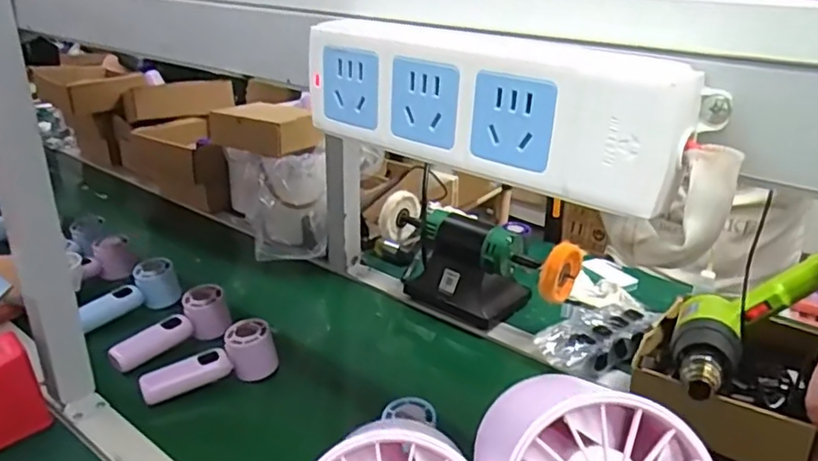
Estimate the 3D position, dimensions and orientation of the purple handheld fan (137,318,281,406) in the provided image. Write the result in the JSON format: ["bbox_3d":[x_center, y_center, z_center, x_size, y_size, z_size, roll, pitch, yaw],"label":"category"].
[{"bbox_3d":[-0.237,0.161,0.732,0.156,0.061,0.047,-20,30,-20],"label":"purple handheld fan"}]

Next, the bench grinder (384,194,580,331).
[{"bbox_3d":[0.088,0.045,0.886,0.304,0.131,0.098,21,28,36],"label":"bench grinder"}]

